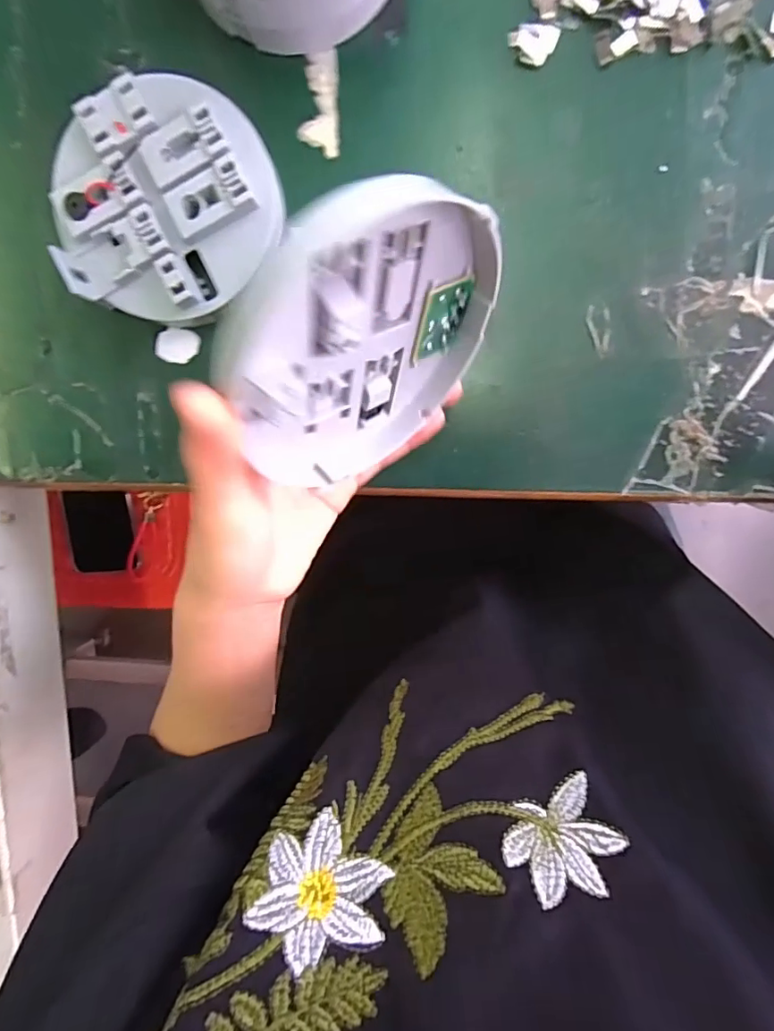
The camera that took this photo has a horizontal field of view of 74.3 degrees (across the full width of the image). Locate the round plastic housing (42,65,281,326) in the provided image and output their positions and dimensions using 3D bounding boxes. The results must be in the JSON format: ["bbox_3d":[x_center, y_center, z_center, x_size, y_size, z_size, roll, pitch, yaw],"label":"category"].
[{"bbox_3d":[-0.100,-0.143,0.239,0.103,0.025,0.098,1,99,4],"label":"round plastic housing"}]

